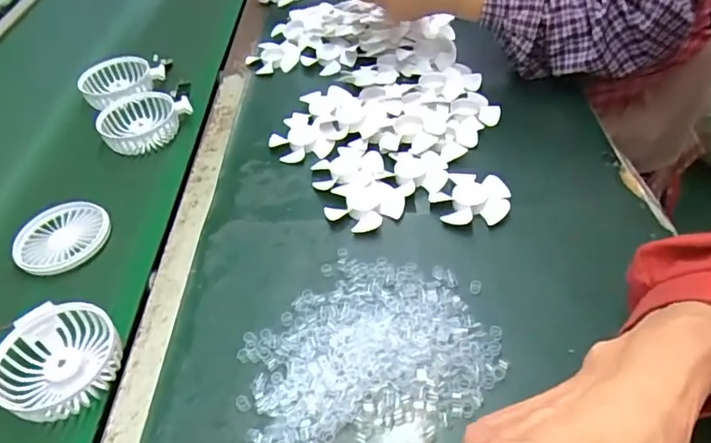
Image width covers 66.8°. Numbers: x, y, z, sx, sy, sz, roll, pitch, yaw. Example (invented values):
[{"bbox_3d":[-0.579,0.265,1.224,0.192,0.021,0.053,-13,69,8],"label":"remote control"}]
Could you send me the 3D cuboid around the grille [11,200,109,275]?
[{"bbox_3d":[-0.288,0.014,0.528,0.087,0.019,0.087,-4,46,4],"label":"grille"}]

